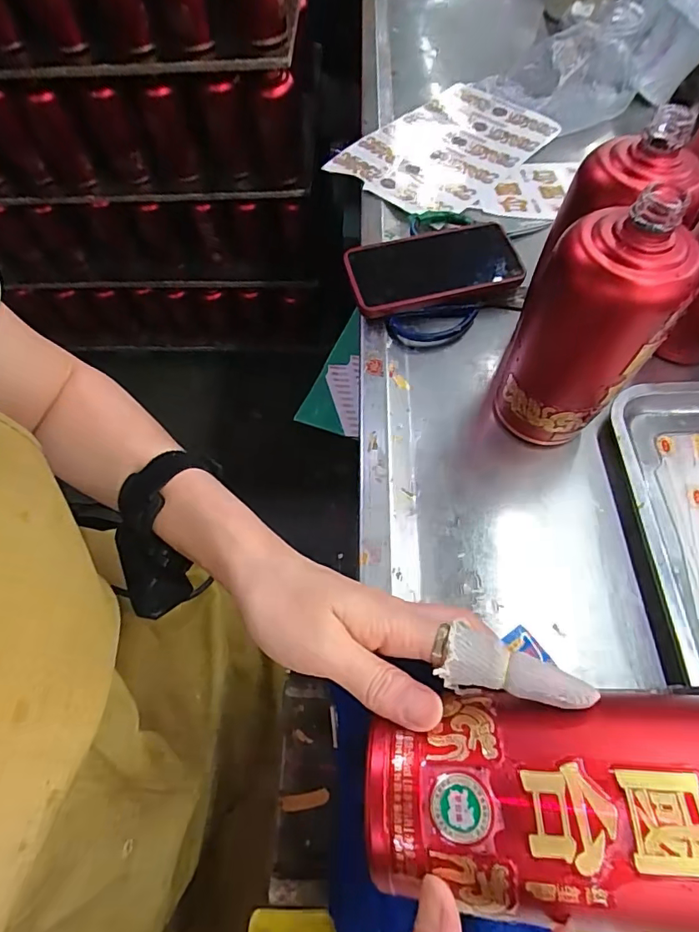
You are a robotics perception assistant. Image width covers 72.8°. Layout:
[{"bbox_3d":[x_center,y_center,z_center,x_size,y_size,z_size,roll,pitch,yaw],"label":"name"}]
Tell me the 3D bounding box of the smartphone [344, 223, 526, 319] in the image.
[{"bbox_3d":[0.080,-0.198,0.467,0.164,0.017,0.084,-14,69,-6],"label":"smartphone"}]

